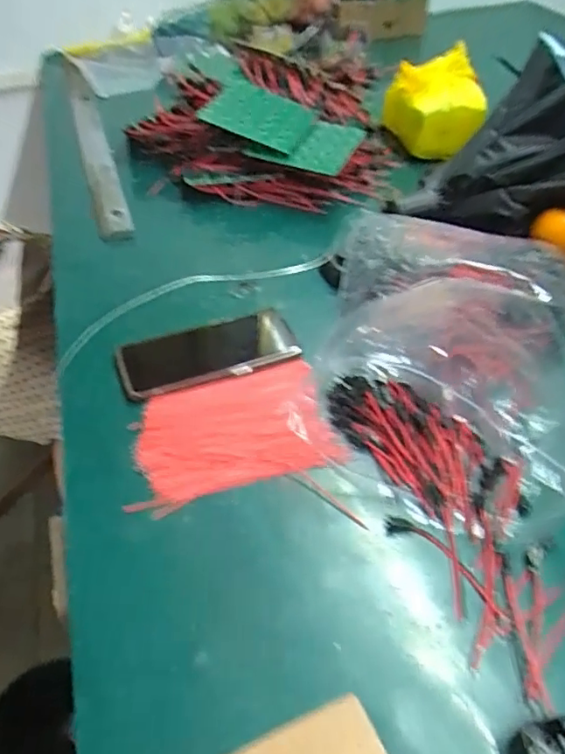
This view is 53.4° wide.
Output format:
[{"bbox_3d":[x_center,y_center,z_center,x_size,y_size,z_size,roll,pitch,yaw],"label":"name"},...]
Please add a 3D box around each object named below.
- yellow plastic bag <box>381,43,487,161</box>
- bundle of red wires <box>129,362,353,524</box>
[{"bbox_3d":[0.213,-0.377,0.789,0.124,0.122,0.097,0,43,0],"label":"yellow plastic bag"},{"bbox_3d":[-0.040,0.041,0.457,0.159,0.013,0.114,-18,48,-14],"label":"bundle of red wires"}]

